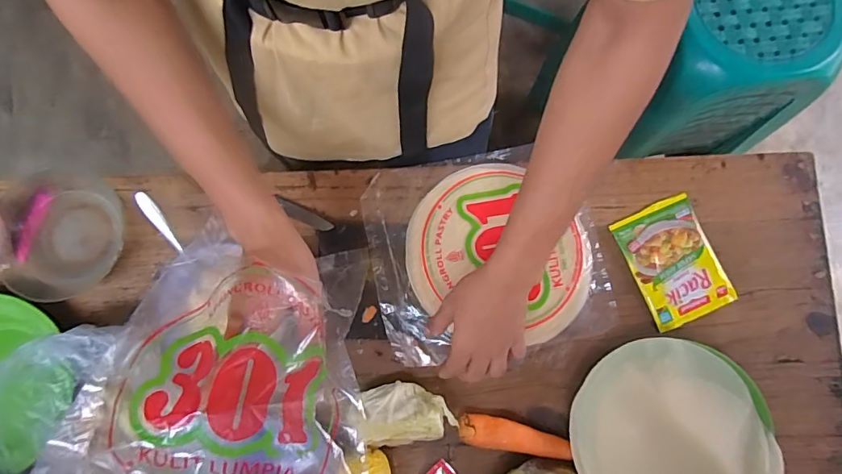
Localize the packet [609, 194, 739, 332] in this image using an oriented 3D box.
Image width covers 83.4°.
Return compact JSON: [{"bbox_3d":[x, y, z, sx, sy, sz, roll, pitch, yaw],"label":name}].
[{"bbox_3d":[0.309,0.031,0.581,0.102,0.016,0.145,-24,80,-5],"label":"packet"}]

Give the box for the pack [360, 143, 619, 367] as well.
[{"bbox_3d":[0.080,0.016,0.592,0.279,0.023,0.245,-10,79,-3],"label":"pack"}]

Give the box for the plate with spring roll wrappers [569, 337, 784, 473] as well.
[{"bbox_3d":[0.287,0.228,0.521,0.209,0.021,0.232,-41,82,-8],"label":"plate with spring roll wrappers"}]

